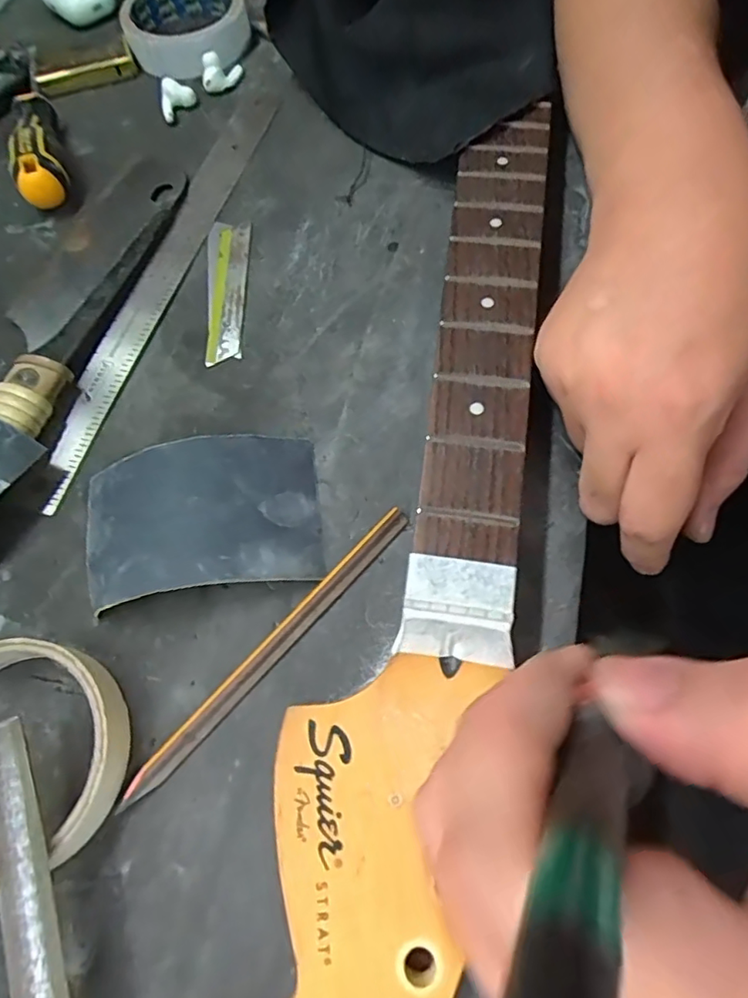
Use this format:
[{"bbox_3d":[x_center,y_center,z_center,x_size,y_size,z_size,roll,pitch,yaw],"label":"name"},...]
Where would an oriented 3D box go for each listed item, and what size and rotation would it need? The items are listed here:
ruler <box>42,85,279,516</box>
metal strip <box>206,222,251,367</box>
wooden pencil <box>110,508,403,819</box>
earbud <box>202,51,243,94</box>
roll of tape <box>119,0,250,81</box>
[{"bbox_3d":[-0.118,-0.143,0.326,0.027,0.006,0.319,15,67,4],"label":"ruler"},{"bbox_3d":[-0.084,-0.119,0.312,0.024,0.004,0.101,-3,65,1],"label":"metal strip"},{"bbox_3d":[-0.040,0.060,0.228,0.009,0.007,0.152,39,73,18],"label":"wooden pencil"},{"bbox_3d":[-0.106,-0.296,0.383,0.017,0.021,0.030,14,67,9],"label":"earbud"},{"bbox_3d":[-0.136,-0.345,0.401,0.086,0.028,0.105,-14,66,-4],"label":"roll of tape"}]

